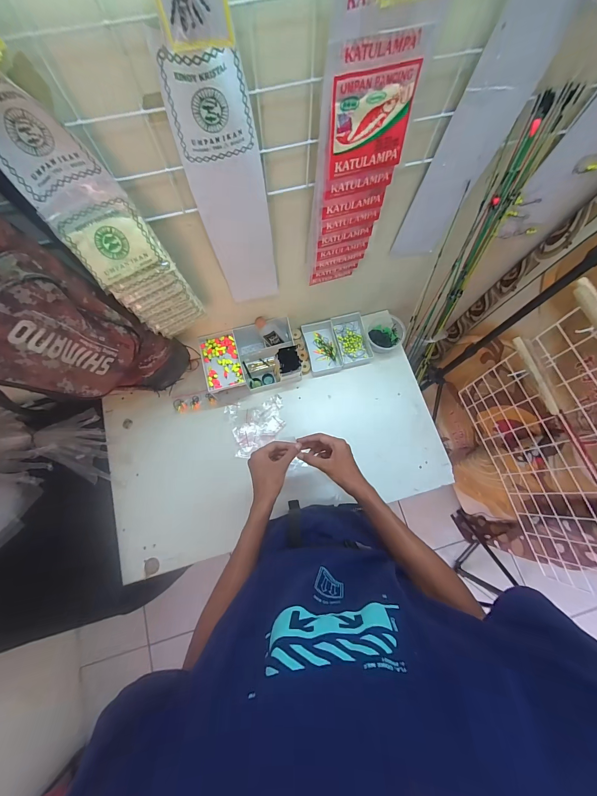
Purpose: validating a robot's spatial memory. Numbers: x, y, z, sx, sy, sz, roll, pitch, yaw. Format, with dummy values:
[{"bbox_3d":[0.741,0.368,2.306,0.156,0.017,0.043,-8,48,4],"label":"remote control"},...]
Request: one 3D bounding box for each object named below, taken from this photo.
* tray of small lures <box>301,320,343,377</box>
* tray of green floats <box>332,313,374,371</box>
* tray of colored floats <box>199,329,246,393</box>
[{"bbox_3d":[0.066,-0.136,0.812,0.088,0.036,0.139,-12,75,-4],"label":"tray of small lures"},{"bbox_3d":[0.147,-0.161,0.821,0.085,0.027,0.150,-14,75,-4],"label":"tray of green floats"},{"bbox_3d":[-0.186,-0.092,0.721,0.087,0.017,0.145,-15,75,-4],"label":"tray of colored floats"}]

